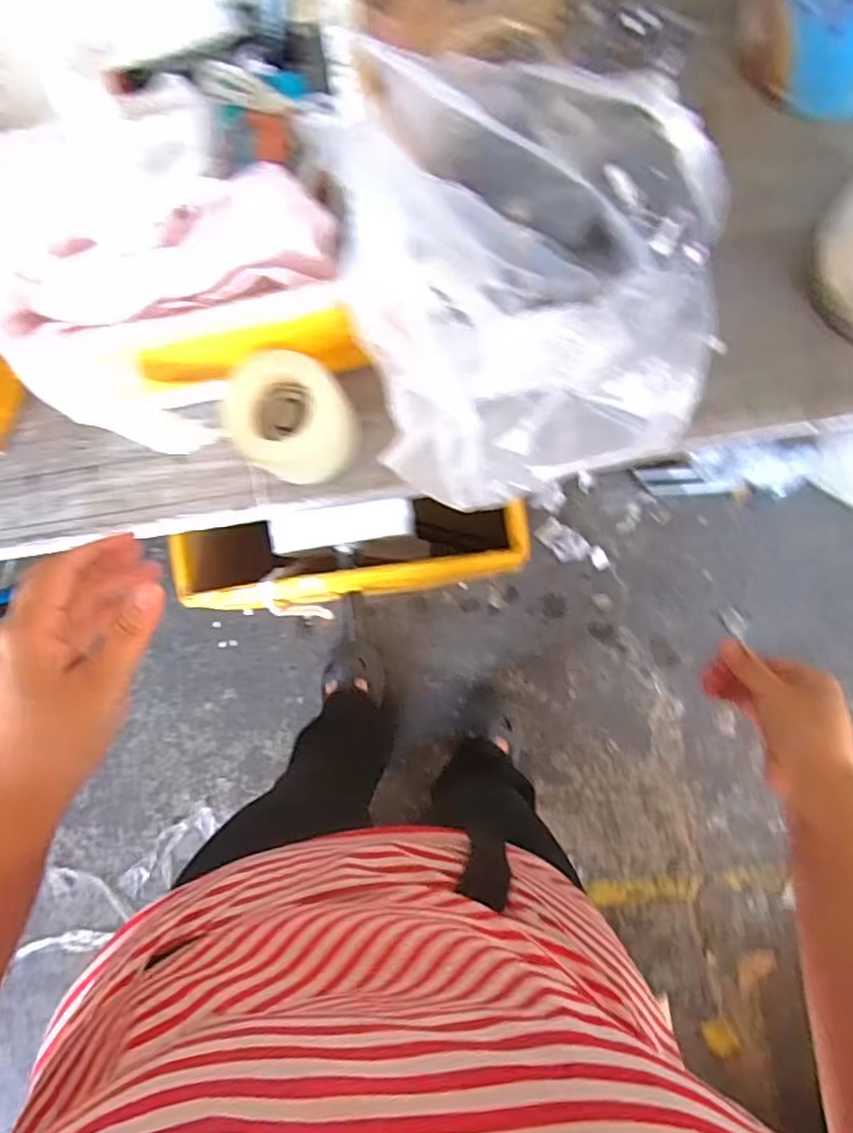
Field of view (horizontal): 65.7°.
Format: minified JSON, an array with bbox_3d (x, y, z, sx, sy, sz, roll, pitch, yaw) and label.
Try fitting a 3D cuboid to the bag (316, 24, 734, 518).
[{"bbox_3d":[0.073,-0.174,0.379,0.231,0.120,0.248,-12,86,5],"label":"bag"}]

